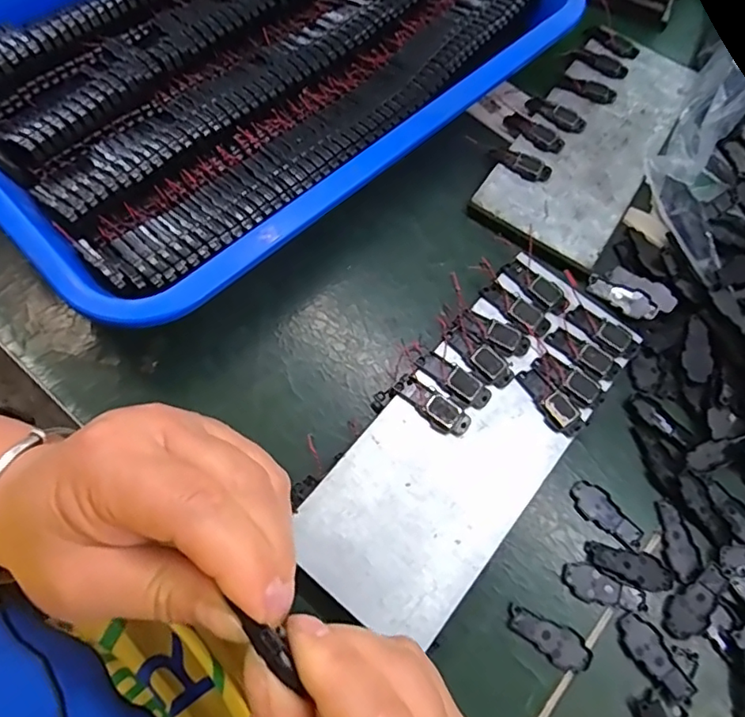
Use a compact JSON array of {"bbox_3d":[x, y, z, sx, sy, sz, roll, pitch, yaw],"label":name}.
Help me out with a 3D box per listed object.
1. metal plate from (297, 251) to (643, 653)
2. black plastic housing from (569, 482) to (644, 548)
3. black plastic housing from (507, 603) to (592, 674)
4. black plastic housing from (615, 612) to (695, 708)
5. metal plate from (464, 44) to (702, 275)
[{"bbox_3d":[0.048,0.036,0.269,0.078,0.005,0.189,40,71,10],"label":"metal plate"},{"bbox_3d":[0.113,0.076,0.275,0.017,0.004,0.038,-37,75,-16],"label":"black plastic housing"},{"bbox_3d":[0.079,0.126,0.253,0.039,0.005,0.016,28,69,7],"label":"black plastic housing"},{"bbox_3d":[0.127,0.134,0.251,0.018,0.005,0.039,-39,76,-17],"label":"black plastic housing"},{"bbox_3d":[0.141,-0.141,0.349,0.077,0.008,0.190,33,70,9],"label":"metal plate"}]

